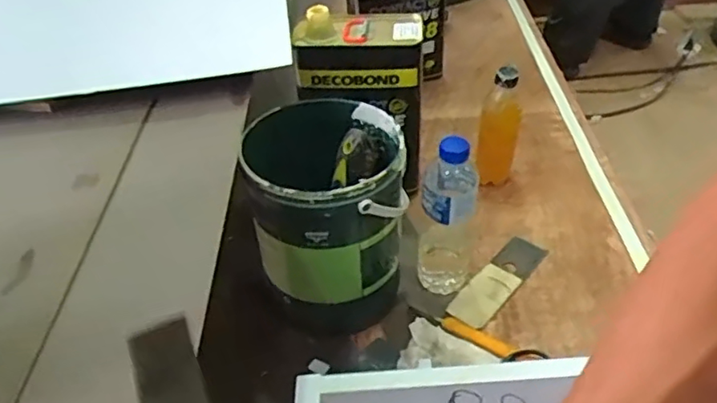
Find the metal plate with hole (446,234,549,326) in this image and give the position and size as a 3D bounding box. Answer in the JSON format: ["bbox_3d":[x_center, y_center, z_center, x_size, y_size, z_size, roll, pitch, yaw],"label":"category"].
[{"bbox_3d":[0.178,0.097,0.753,0.051,0.011,0.160,30,51,34],"label":"metal plate with hole"}]

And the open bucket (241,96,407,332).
[{"bbox_3d":[-0.031,0.020,0.687,0.161,0.231,0.173,-3,40,2],"label":"open bucket"}]

